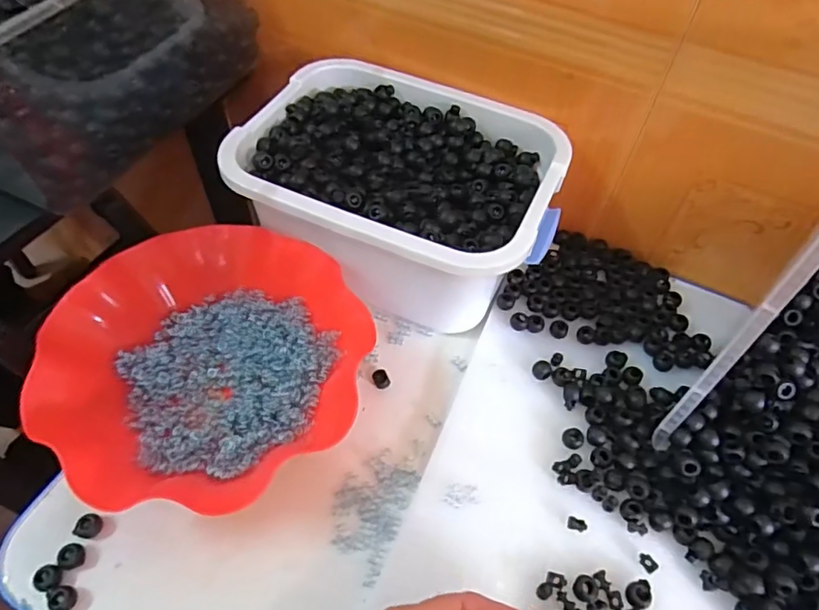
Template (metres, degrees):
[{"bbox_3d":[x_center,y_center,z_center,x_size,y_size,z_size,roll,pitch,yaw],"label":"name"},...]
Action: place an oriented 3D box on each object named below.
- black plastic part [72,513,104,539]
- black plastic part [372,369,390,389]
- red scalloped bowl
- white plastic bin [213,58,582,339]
[{"bbox_3d":[-0.214,0.149,0.371,0.015,0.010,0.015,2,54,-2],"label":"black plastic part"},{"bbox_3d":[-0.023,0.058,0.442,0.013,0.005,0.016,-18,57,-16],"label":"black plastic part"},{"bbox_3d":[-0.143,0.042,0.410,0.216,0.062,0.210,2,54,-2],"label":"red scalloped bowl"},{"bbox_3d":[-0.008,-0.095,0.475,0.246,0.103,0.196,22,58,15],"label":"white plastic bin"}]

